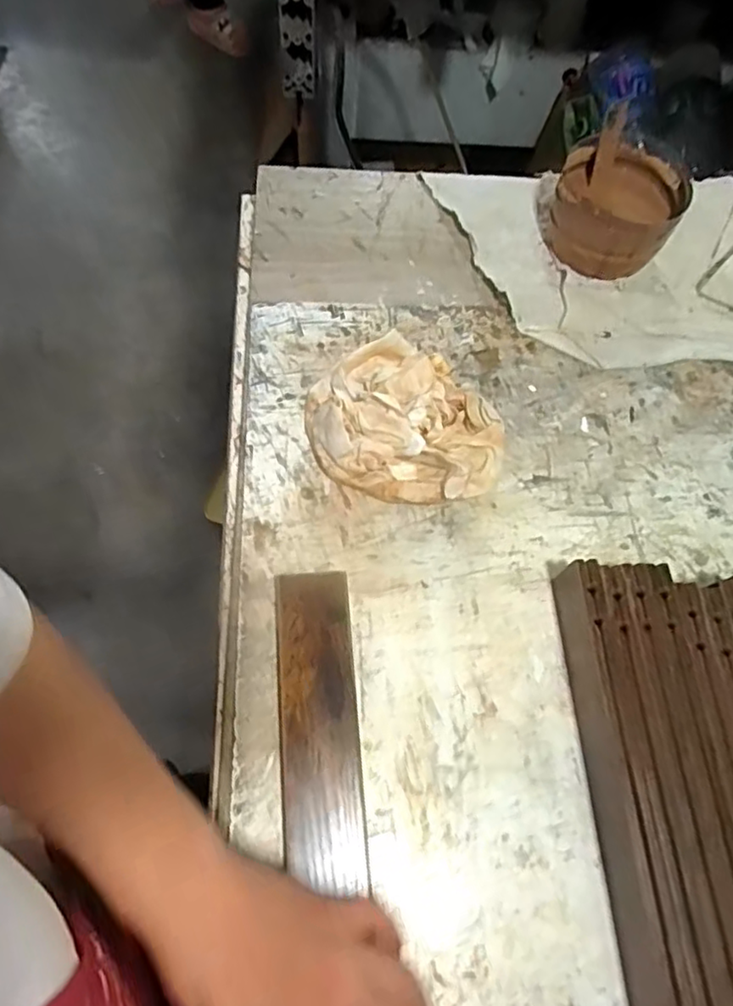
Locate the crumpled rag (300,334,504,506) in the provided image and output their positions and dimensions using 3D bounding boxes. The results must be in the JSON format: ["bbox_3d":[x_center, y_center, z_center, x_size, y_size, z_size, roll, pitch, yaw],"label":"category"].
[{"bbox_3d":[0.025,-0.053,0.452,0.141,0.048,0.115,43,70,12],"label":"crumpled rag"}]

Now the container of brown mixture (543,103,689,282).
[{"bbox_3d":[0.213,-0.257,0.547,0.104,0.063,0.112,21,67,4],"label":"container of brown mixture"}]

